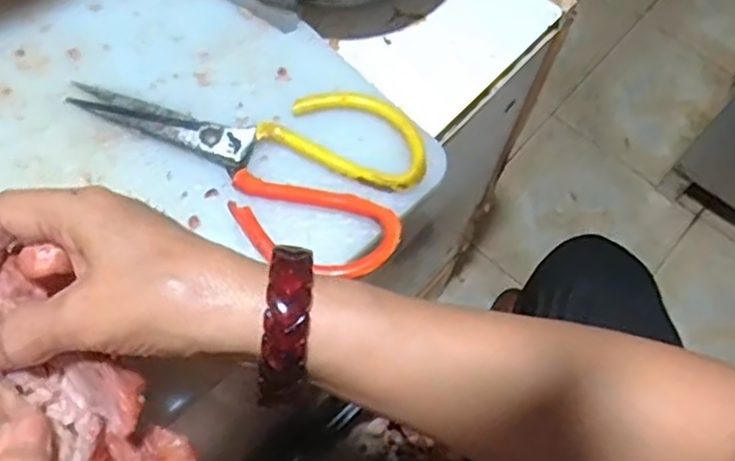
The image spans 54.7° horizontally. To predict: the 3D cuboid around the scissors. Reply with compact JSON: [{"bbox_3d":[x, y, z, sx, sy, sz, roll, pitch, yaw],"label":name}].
[{"bbox_3d":[-0.079,-0.051,0.435,0.218,0.015,0.117,17,67,4],"label":"scissors"}]

